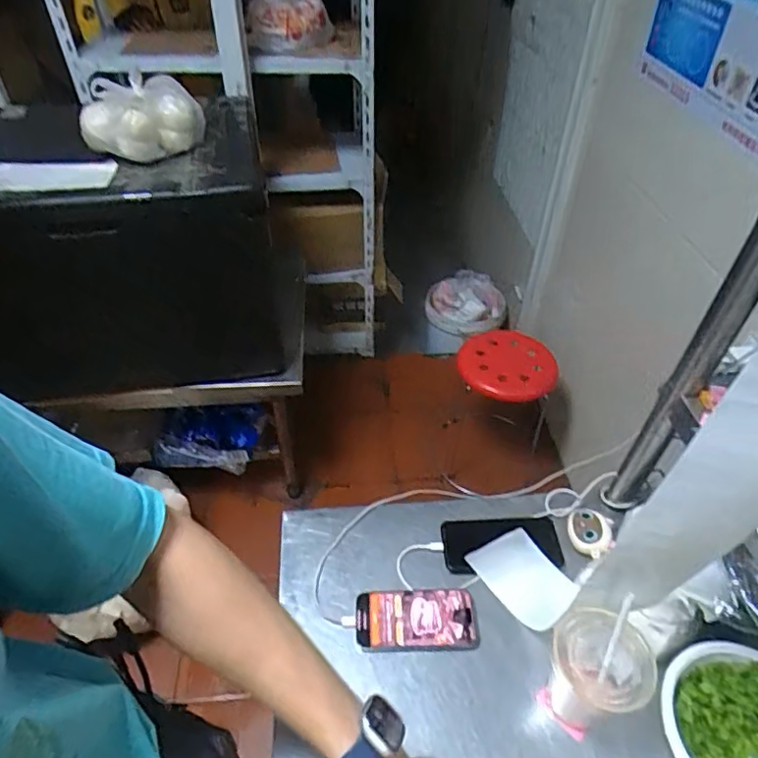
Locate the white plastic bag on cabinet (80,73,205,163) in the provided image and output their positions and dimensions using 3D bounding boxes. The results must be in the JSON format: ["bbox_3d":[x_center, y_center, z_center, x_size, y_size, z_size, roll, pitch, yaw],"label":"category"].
[{"bbox_3d":[-0.448,-0.487,1.065,0.225,0.124,0.107,-14,45,-15],"label":"white plastic bag on cabinet"}]

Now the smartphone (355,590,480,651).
[{"bbox_3d":[0.047,0.291,0.688,0.147,0.015,0.068,0,44,-1],"label":"smartphone"}]

